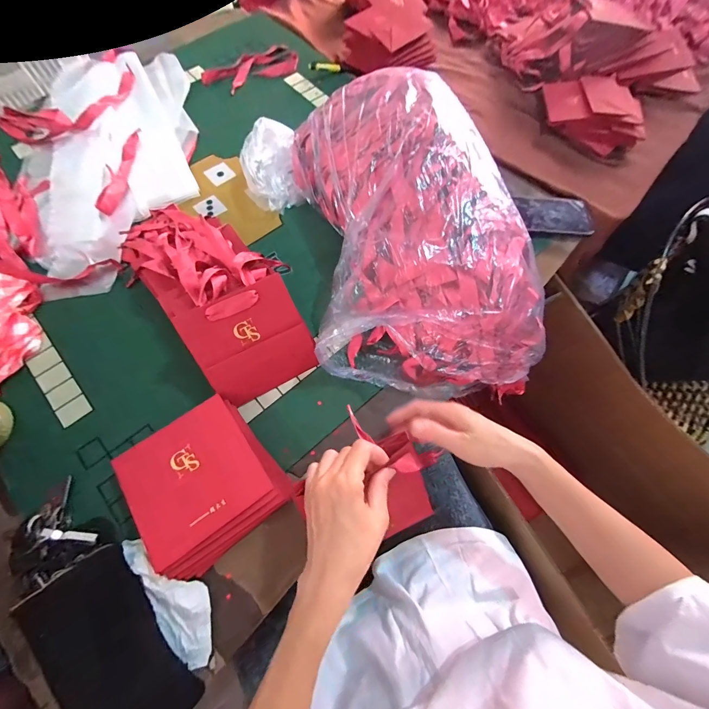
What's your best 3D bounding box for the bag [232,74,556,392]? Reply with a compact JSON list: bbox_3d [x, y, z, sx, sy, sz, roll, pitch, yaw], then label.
[{"bbox_3d":[0.057,-0.183,0.470,0.310,0.133,0.507,-20,69,-10],"label":"bag"}]

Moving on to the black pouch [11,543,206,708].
[{"bbox_3d":[-0.251,0.306,0.339,0.104,0.037,0.185,-36,73,-16],"label":"black pouch"}]

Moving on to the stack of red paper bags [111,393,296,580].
[{"bbox_3d":[-0.181,0.153,0.400,0.151,0.042,0.161,-36,73,-16],"label":"stack of red paper bags"}]

